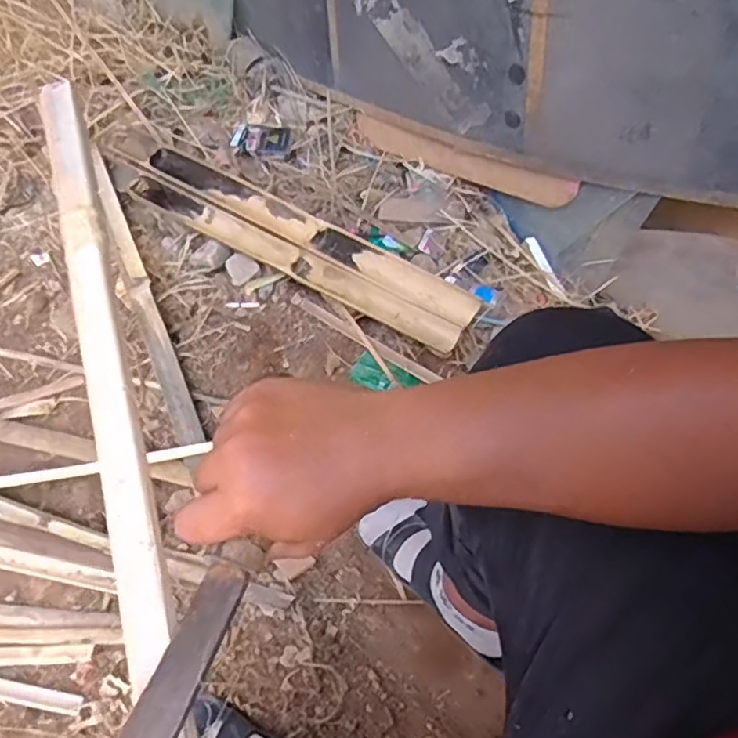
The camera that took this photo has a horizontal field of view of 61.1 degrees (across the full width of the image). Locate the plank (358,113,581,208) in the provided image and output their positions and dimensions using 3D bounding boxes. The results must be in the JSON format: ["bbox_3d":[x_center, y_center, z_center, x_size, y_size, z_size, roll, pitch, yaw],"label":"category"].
[{"bbox_3d":[0.139,-0.340,1.005,0.420,0.069,0.016,32,68,33],"label":"plank"}]

